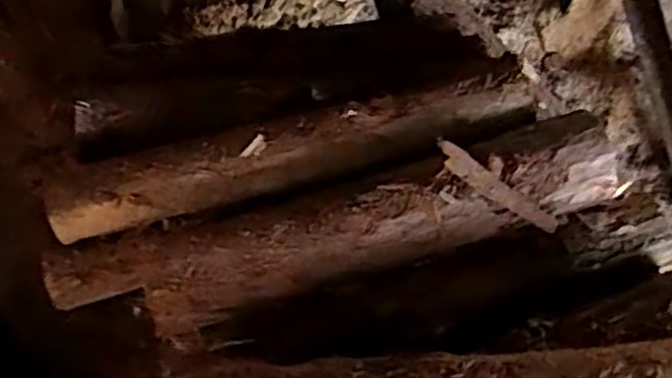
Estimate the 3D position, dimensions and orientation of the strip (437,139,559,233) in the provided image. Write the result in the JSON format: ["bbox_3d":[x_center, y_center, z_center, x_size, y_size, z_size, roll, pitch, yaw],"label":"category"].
[{"bbox_3d":[0.147,-0.001,0.646,0.128,0.013,0.023,35,72,-1],"label":"strip"}]

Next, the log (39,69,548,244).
[{"bbox_3d":[-0.050,-0.042,0.708,0.493,0.069,0.073,-12,69,-5],"label":"log"}]

